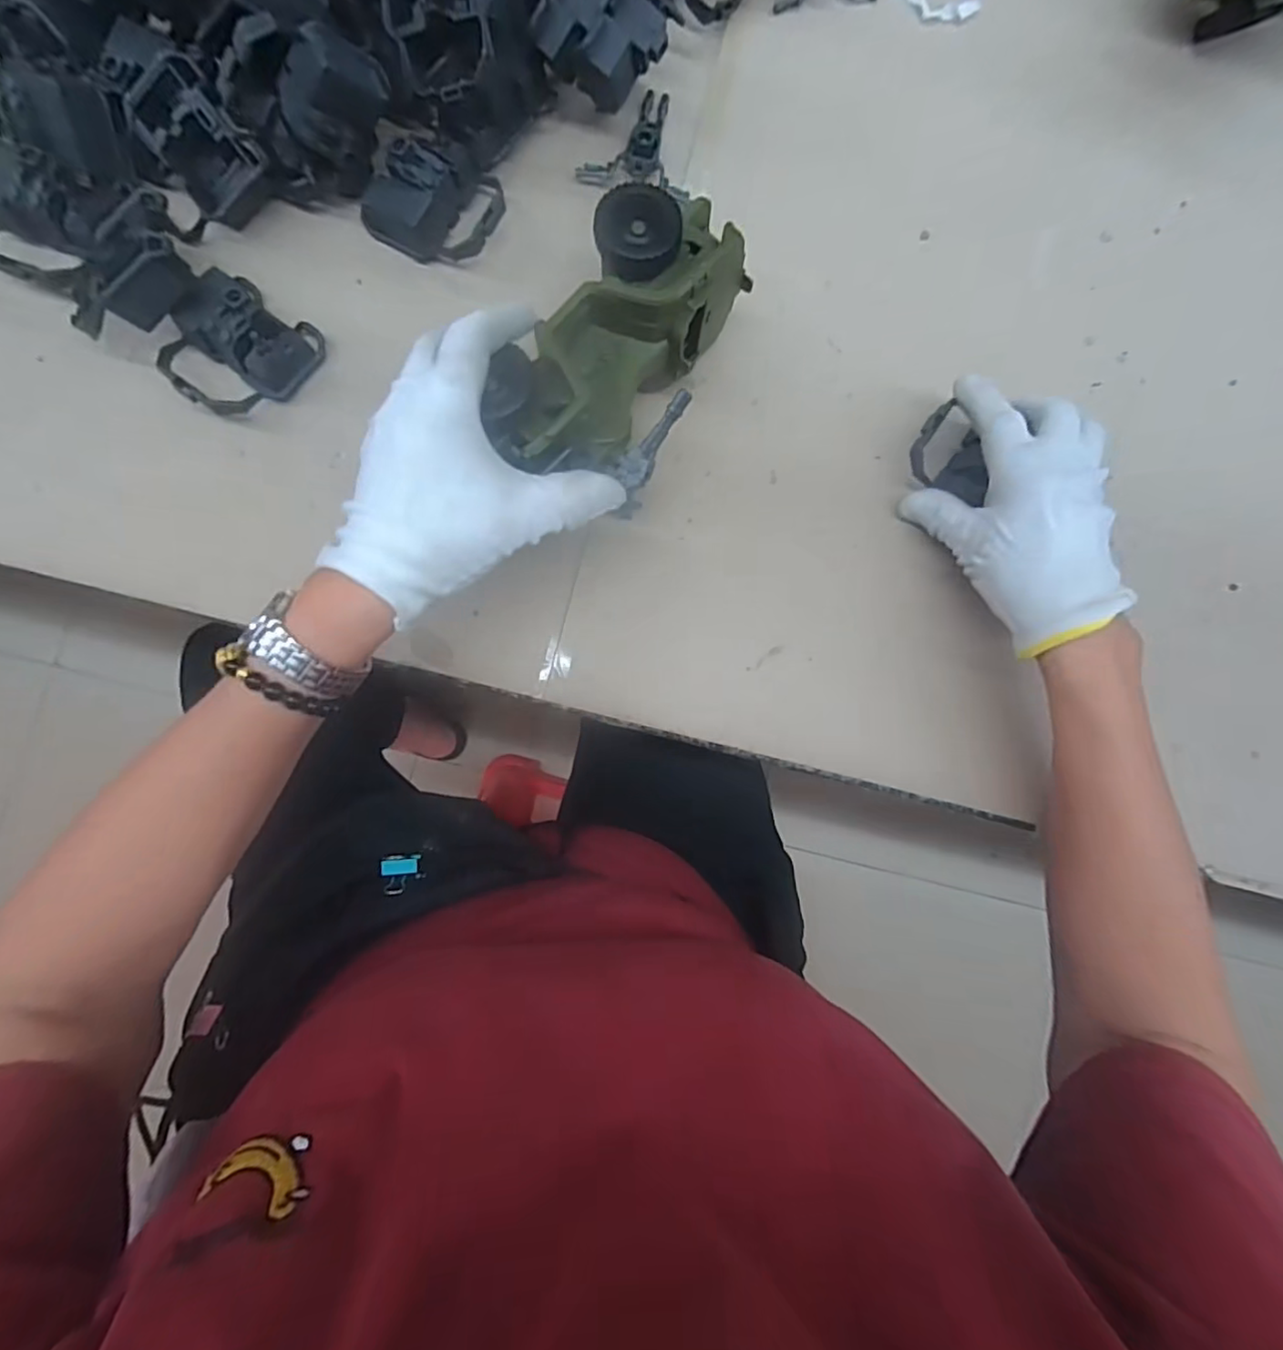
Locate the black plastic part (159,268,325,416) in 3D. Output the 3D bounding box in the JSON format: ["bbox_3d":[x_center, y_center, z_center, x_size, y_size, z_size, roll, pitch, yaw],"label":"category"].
[{"bbox_3d":[-0.231,-0.188,0.346,0.064,0.034,0.077,44,84,-1],"label":"black plastic part"}]

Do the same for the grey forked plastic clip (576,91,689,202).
[{"bbox_3d":[0.000,-0.342,0.386,0.068,0.013,0.073,10,85,-4],"label":"grey forked plastic clip"}]

